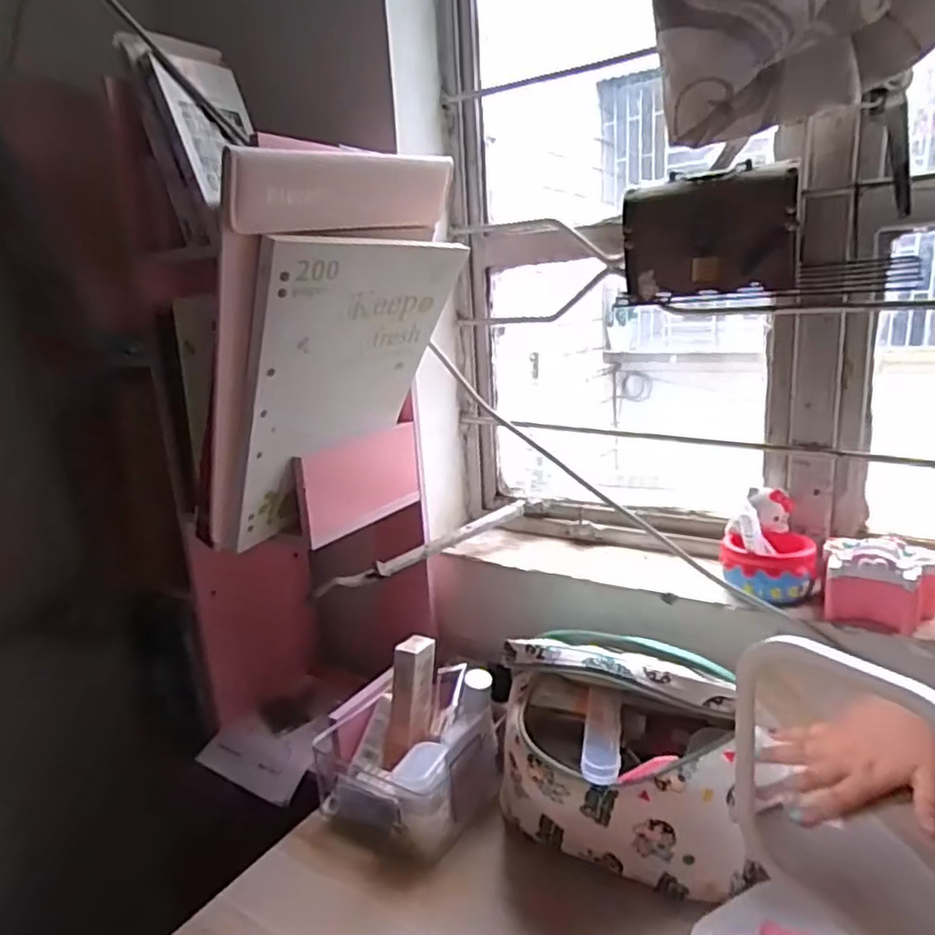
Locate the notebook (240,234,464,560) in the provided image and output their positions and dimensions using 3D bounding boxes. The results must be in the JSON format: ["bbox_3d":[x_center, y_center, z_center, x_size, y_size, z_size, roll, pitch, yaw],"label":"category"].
[{"bbox_3d":[-0.112,-0.071,0.621,0.018,0.281,0.212,36,35,22],"label":"notebook"}]

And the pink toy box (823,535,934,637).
[{"bbox_3d":[0.365,0.099,0.598,0.086,0.066,0.061,6,17,35],"label":"pink toy box"}]

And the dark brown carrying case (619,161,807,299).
[{"bbox_3d":[0.207,-0.201,0.582,0.137,0.098,0.040,1,14,17],"label":"dark brown carrying case"}]

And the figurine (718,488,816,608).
[{"bbox_3d":[0.294,0.076,0.661,0.080,0.092,0.089,3,15,26],"label":"figurine"}]

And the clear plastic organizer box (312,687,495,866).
[{"bbox_3d":[-0.064,0.281,0.656,0.154,0.078,0.110,5,16,33],"label":"clear plastic organizer box"}]

